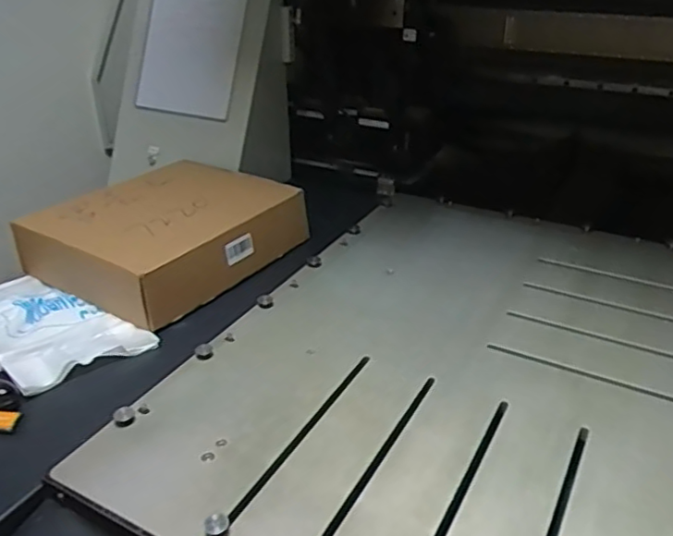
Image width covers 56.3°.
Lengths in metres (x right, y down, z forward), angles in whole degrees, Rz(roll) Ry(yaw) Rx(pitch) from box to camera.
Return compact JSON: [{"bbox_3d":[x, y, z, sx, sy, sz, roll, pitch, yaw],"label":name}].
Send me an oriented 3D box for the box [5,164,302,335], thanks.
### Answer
[{"bbox_3d":[-0.242,-0.056,0.918,0.281,0.081,0.335,19,35,33],"label":"box"}]

